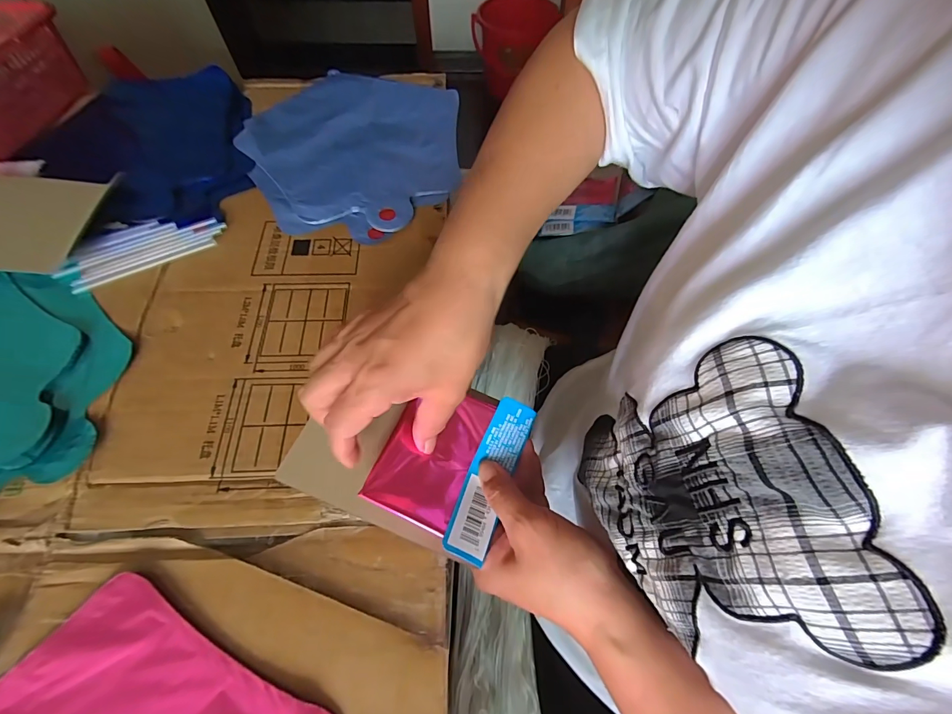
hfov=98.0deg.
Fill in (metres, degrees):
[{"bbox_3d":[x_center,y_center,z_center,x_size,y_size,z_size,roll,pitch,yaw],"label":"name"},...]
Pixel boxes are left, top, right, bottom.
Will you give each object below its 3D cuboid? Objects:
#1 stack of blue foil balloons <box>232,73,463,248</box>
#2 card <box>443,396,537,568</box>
[{"bbox_3d":[-0.130,-0.222,0.433,0.217,0.007,0.249,-2,62,0],"label":"stack of blue foil balloons"},{"bbox_3d":[0.010,0.080,0.282,0.030,0.016,0.109,19,60,11],"label":"card"}]

